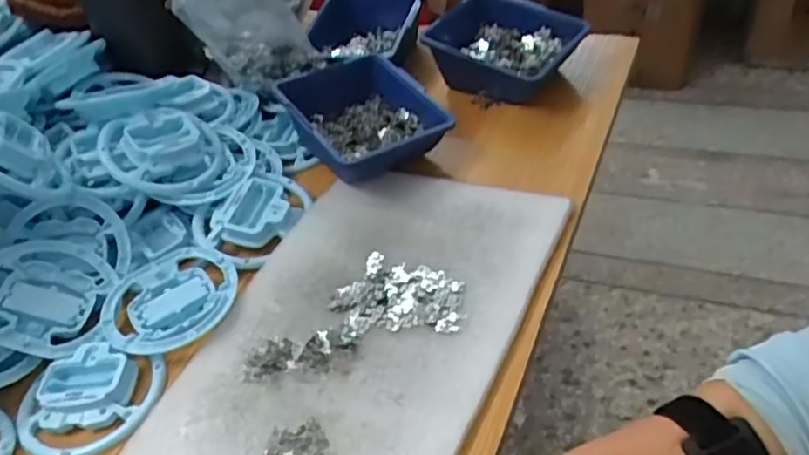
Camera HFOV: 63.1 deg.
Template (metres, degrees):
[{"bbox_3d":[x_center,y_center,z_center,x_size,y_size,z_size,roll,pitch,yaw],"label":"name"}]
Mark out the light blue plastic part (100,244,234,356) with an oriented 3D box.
[{"bbox_3d":[-0.183,0.057,0.518,0.100,0.012,0.099,-6,42,5],"label":"light blue plastic part"}]

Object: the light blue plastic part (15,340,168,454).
[{"bbox_3d":[-0.222,0.122,0.466,0.099,0.020,0.083,2,44,14],"label":"light blue plastic part"}]

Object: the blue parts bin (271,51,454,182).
[{"bbox_3d":[-0.041,-0.103,0.622,0.118,0.059,0.152,-33,48,-20],"label":"blue parts bin"}]

